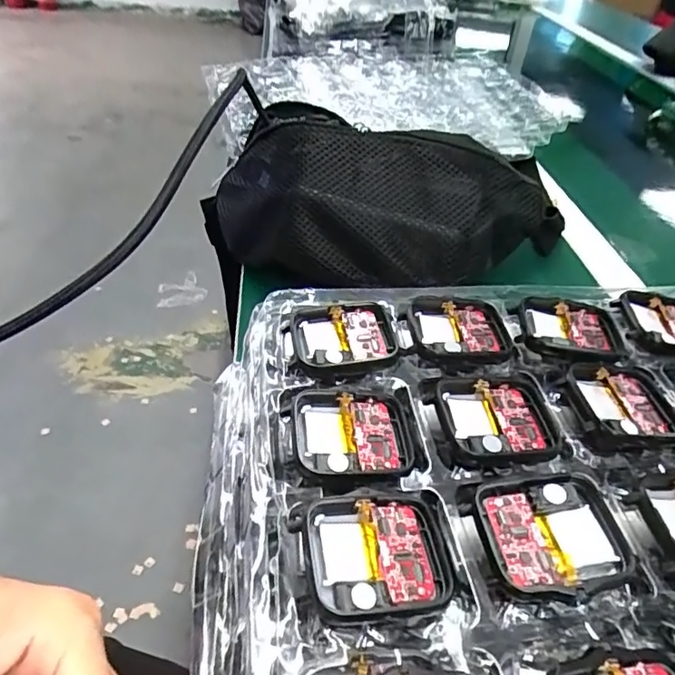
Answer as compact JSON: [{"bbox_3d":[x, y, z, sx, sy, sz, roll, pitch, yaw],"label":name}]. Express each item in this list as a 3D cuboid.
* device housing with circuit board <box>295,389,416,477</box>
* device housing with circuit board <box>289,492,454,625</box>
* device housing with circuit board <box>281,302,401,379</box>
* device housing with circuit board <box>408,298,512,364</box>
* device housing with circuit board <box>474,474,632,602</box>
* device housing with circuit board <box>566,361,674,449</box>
[{"bbox_3d":[0.006,0.036,0.194,0.044,0.009,0.036,1,41,-5],"label":"device housing with circuit board"},{"bbox_3d":[0.012,0.067,0.162,0.046,0.008,0.038,-5,42,-11],"label":"device housing with circuit board"},{"bbox_3d":[0.003,0.000,0.227,0.042,0.008,0.036,-9,43,-16],"label":"device housing with circuit board"},{"bbox_3d":[0.055,-0.004,0.237,0.044,0.006,0.039,4,41,-1],"label":"device housing with circuit board"},{"bbox_3d":[0.069,0.062,0.166,0.044,0.006,0.037,0,41,-6],"label":"device housing with circuit board"},{"bbox_3d":[0.118,0.028,0.214,0.046,0.012,0.039,1,41,-4],"label":"device housing with circuit board"}]

